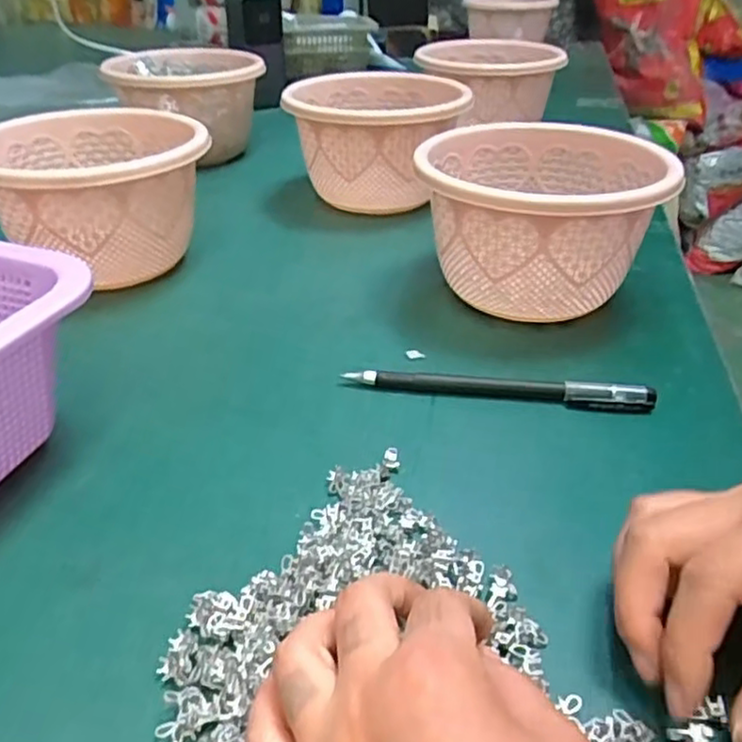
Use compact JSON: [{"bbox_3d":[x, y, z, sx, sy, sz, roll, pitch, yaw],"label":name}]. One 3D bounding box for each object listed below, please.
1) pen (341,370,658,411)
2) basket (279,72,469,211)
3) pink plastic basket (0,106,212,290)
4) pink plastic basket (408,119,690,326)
[{"bbox_3d":[0.065,0.008,0.344,0.150,0.010,0.012,6,34,6],"label":"pen"},{"bbox_3d":[0.004,-0.184,0.557,0.140,0.086,0.137,-4,34,-6],"label":"basket"},{"bbox_3d":[-0.179,-0.110,0.449,0.138,0.088,0.138,-17,38,-23],"label":"pink plastic basket"},{"bbox_3d":[0.100,-0.087,0.414,0.143,0.087,0.141,-1,34,-2],"label":"pink plastic basket"}]

